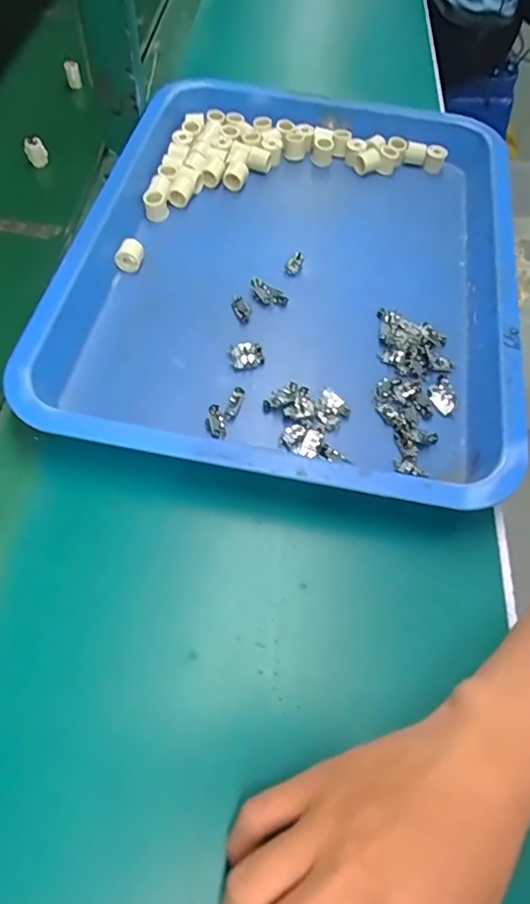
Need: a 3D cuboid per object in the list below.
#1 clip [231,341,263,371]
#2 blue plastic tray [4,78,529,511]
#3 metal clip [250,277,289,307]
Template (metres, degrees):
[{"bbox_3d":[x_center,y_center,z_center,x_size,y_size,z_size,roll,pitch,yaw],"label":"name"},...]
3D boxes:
[{"bbox_3d":[-0.014,-0.073,0.415,0.024,0.006,0.021,-13,61,-11],"label":"clip"},{"bbox_3d":[0.026,-0.166,0.466,0.343,0.041,0.442,10,59,3],"label":"blue plastic tray"},{"bbox_3d":[0.002,-0.126,0.443,0.033,0.011,0.014,23,61,11],"label":"metal clip"}]

